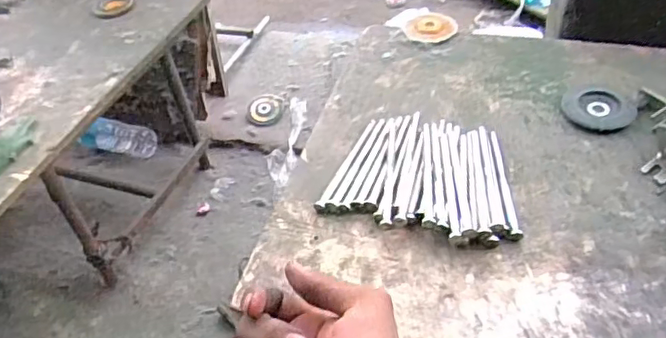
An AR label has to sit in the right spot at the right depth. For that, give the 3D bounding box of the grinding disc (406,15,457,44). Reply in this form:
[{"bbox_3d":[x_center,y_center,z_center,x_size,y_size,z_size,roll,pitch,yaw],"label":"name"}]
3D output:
[{"bbox_3d":[0.166,-0.241,1.000,0.083,0.019,0.083,-3,47,3],"label":"grinding disc"}]

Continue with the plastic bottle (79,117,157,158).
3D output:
[{"bbox_3d":[-0.536,-0.078,1.476,0.182,0.062,0.058,9,47,-4],"label":"plastic bottle"}]

